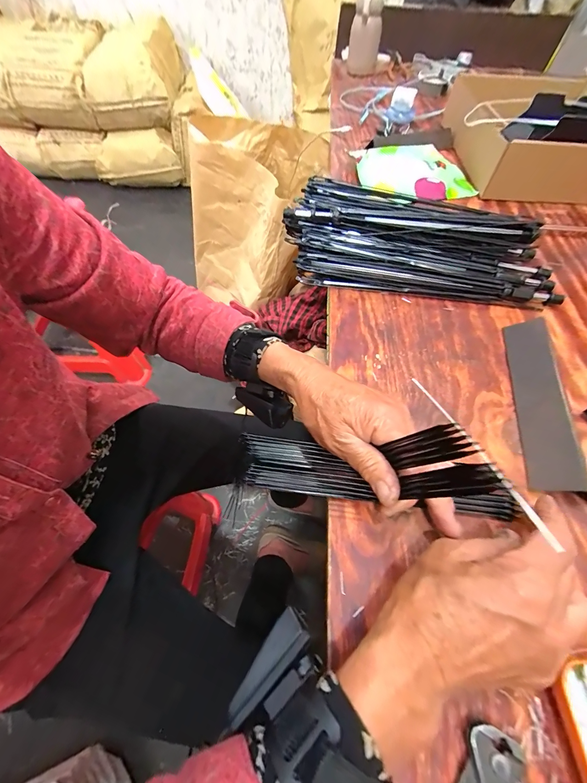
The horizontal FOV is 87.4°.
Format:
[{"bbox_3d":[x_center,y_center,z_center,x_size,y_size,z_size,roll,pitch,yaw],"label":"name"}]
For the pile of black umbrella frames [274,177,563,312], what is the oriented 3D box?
[{"bbox_3d":[0.162,-0.203,0.411,0.347,0.047,0.174,6,59,2],"label":"pile of black umbrella frames"}]

